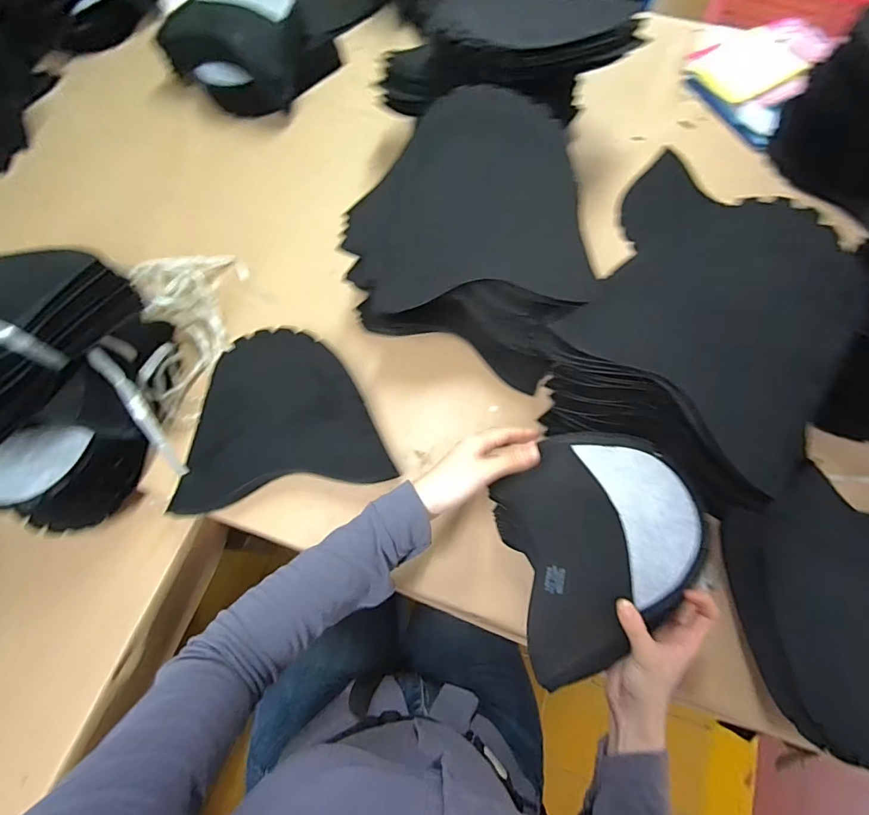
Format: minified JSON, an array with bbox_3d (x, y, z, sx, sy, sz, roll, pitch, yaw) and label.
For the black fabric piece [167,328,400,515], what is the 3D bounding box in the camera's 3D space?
[{"bbox_3d":[-0.198,0.008,0.582,0.255,0.054,0.214,-11,68,-4],"label":"black fabric piece"}]

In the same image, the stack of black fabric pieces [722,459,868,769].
[{"bbox_3d":[0.441,0.208,0.473,0.280,0.035,0.282,26,70,10],"label":"stack of black fabric pieces"}]

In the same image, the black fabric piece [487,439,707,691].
[{"bbox_3d":[0.174,0.138,0.466,0.195,0.048,0.224,-9,68,-4],"label":"black fabric piece"}]

